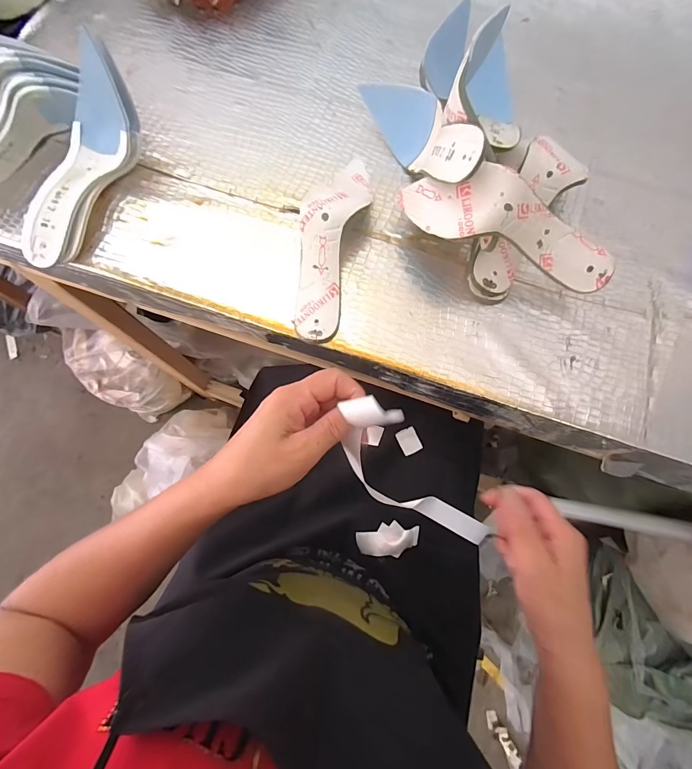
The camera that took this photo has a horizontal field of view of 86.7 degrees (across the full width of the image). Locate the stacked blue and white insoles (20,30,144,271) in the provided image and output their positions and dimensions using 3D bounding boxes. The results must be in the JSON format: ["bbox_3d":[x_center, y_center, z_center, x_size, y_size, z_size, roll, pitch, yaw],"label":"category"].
[{"bbox_3d":[-0.300,-0.240,0.400,0.068,0.077,0.221,25,92,7],"label":"stacked blue and white insoles"}]

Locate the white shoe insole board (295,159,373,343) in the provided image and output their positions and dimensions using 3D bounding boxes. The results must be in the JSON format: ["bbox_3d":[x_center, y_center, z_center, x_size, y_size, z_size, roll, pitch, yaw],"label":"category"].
[{"bbox_3d":[-0.014,-0.162,0.399,0.068,0.040,0.235,7,74,2],"label":"white shoe insole board"}]

